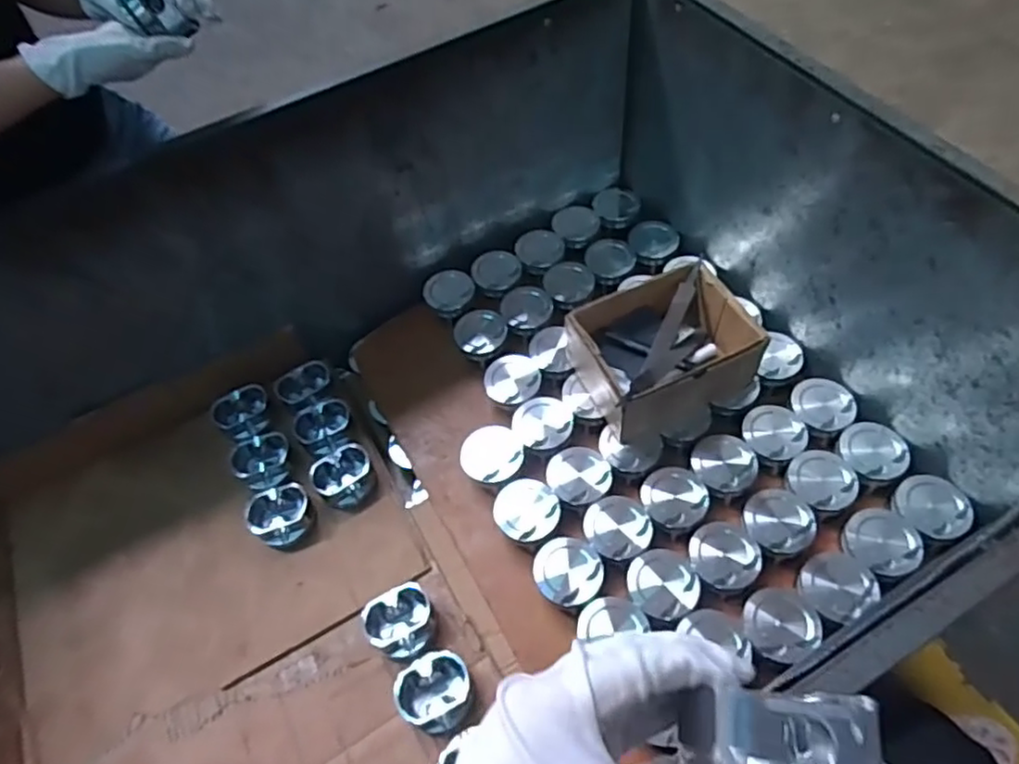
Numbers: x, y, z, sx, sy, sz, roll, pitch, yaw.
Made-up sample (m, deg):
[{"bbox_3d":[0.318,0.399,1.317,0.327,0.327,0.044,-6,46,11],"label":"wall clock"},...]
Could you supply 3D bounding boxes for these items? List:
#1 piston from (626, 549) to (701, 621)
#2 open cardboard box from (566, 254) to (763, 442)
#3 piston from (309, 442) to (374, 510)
[{"bbox_3d":[0.171,0.225,0.730,0.077,0.050,0.073,-2,58,3],"label":"piston"},{"bbox_3d":[0.191,-0.037,0.829,0.191,0.108,0.156,-26,60,-12],"label":"open cardboard box"},{"bbox_3d":[-0.215,0.127,0.866,0.081,0.042,0.074,-2,58,3],"label":"piston"}]

